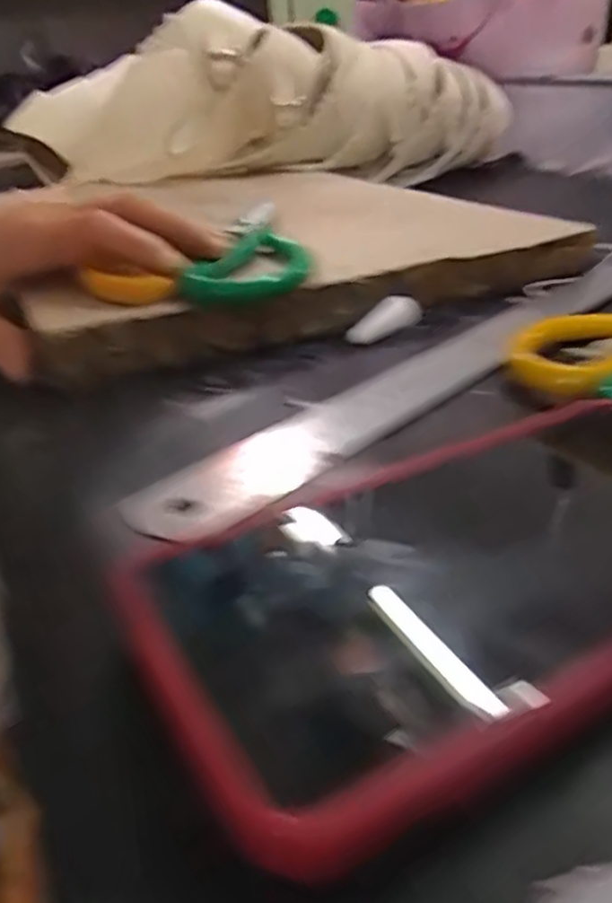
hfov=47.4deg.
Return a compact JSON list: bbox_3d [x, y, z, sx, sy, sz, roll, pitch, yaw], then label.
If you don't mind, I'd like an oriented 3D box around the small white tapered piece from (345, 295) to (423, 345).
[{"bbox_3d":[0.036,-0.060,0.321,0.038,0.014,0.012,-28,36,-12],"label":"small white tapered piece"}]

